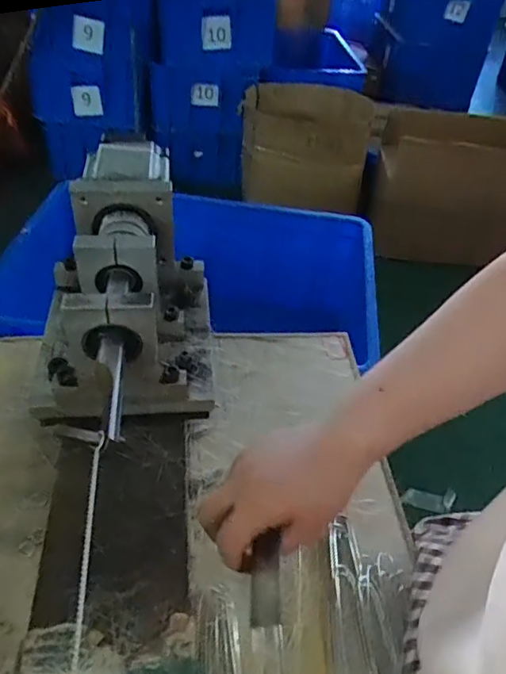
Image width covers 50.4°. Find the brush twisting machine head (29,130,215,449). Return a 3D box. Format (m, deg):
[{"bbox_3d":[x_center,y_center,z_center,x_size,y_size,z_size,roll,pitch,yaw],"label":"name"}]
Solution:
[{"bbox_3d":[-0.104,-0.058,0.460,0.132,0.120,0.226,0,44,-6],"label":"brush twisting machine head"}]

